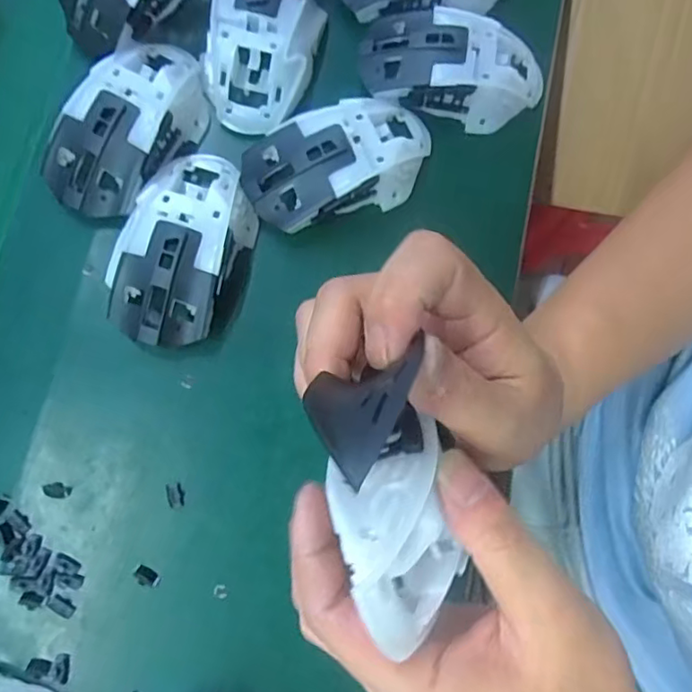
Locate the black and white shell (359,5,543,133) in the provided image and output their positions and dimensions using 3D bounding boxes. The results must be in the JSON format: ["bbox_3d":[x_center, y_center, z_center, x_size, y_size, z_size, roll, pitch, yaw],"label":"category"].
[{"bbox_3d":[0.068,-0.178,0.367,0.117,0.034,0.068,10,79,0],"label":"black and white shell"}]

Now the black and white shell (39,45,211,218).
[{"bbox_3d":[-0.125,-0.128,0.342,0.056,0.032,0.114,34,79,6],"label":"black and white shell"}]

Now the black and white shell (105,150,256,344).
[{"bbox_3d":[-0.092,-0.059,0.329,0.063,0.028,0.114,19,78,3],"label":"black and white shell"}]

